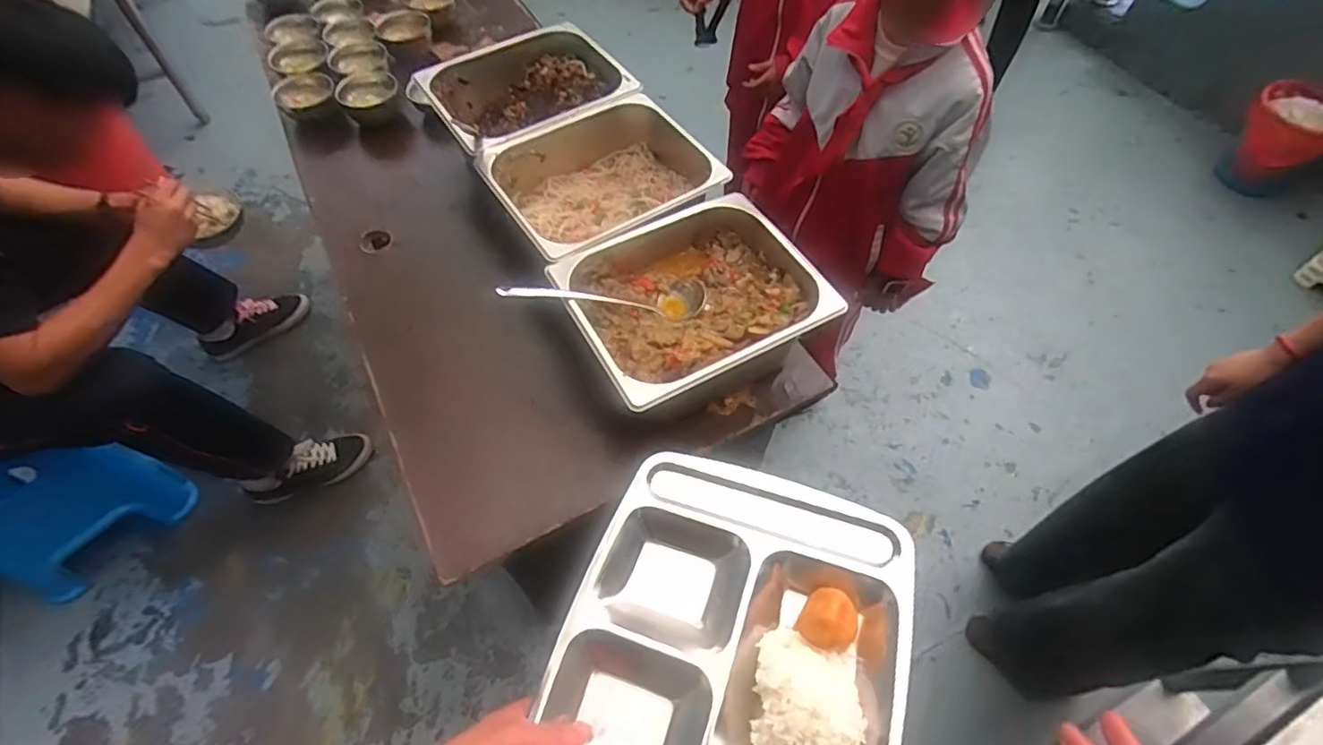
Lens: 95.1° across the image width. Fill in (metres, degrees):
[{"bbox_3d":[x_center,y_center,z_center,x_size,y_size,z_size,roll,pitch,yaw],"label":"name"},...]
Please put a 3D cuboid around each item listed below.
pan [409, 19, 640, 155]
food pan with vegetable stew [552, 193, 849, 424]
[{"bbox_3d":[-0.242,-0.484,1.116,0.320,0.144,0.289,-29,63,-16],"label":"pan"},{"bbox_3d":[0.042,-0.090,0.863,0.330,0.130,0.274,-27,62,-15],"label":"food pan with vegetable stew"}]

